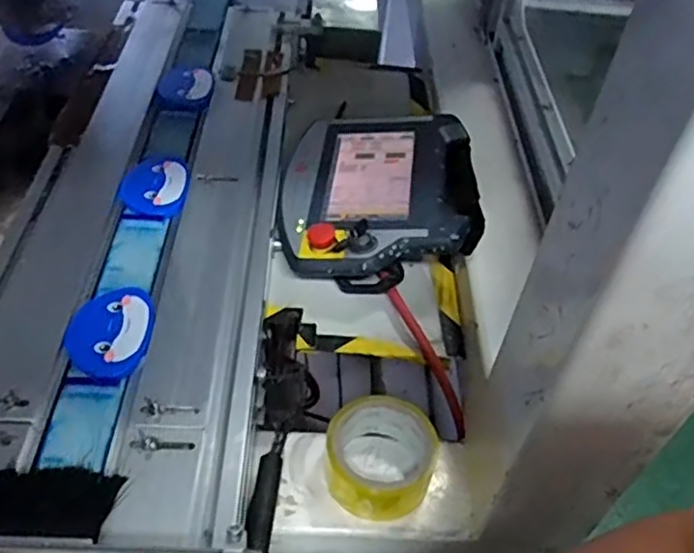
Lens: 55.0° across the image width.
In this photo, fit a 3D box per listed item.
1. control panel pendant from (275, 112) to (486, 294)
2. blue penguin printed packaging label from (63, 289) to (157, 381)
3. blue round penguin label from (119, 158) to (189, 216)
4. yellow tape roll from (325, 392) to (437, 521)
[{"bbox_3d":[0.035,-0.090,0.735,0.211,0.071,0.243,-5,47,3],"label":"control panel pendant"},{"bbox_3d":[-0.206,0.048,0.579,0.073,0.007,0.091,4,46,-2],"label":"blue penguin printed packaging label"},{"bbox_3d":[-0.206,-0.098,0.714,0.069,0.009,0.090,0,47,-6],"label":"blue round penguin label"},{"bbox_3d":[0.029,0.161,0.599,0.095,0.054,0.099,3,46,-3],"label":"yellow tape roll"}]

